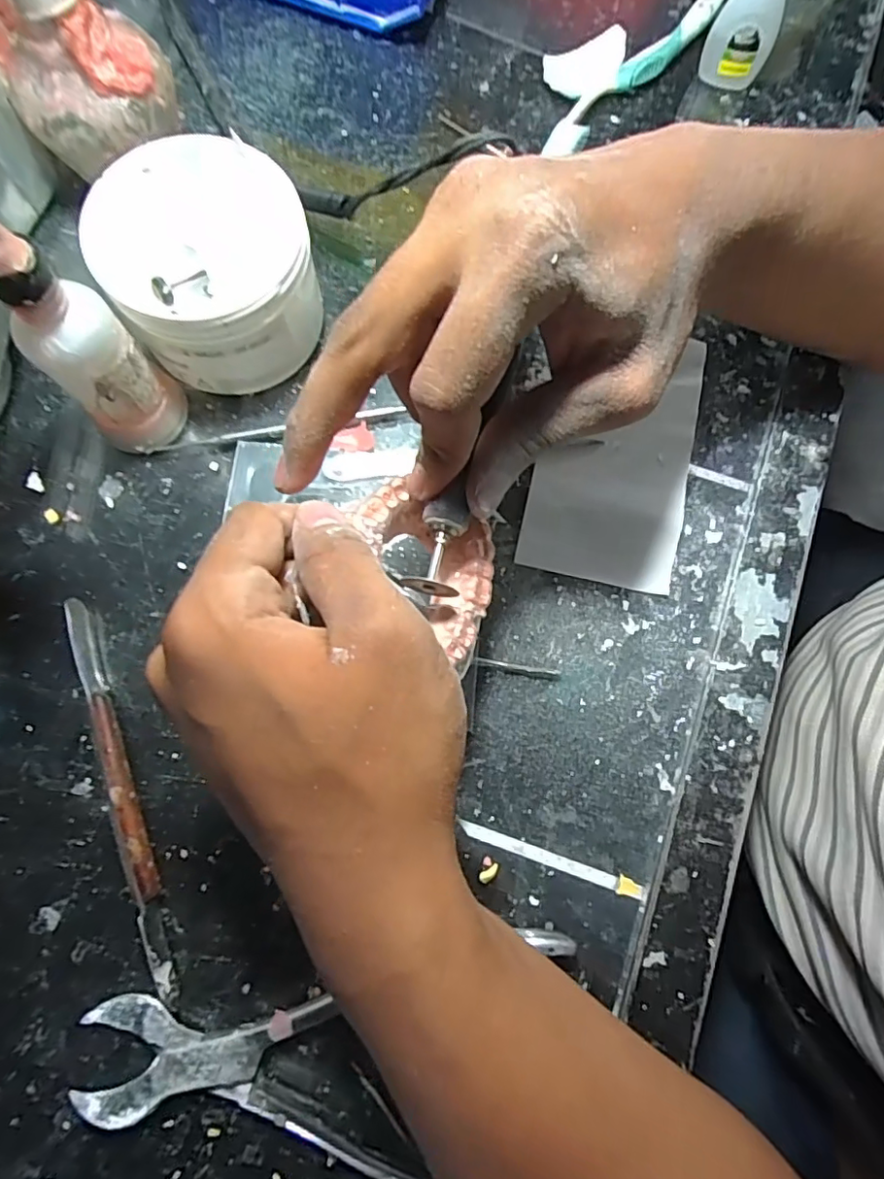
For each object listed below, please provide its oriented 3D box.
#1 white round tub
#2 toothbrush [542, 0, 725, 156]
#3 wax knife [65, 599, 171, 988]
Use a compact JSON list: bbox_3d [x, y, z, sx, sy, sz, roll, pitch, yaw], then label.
[{"bbox_3d":[-0.109,-0.149,0.270,0.096,0.061,0.102,-36,81,-9],"label":"white round tub"},{"bbox_3d":[0.117,-0.311,0.338,0.022,0.017,0.163,43,80,7],"label":"toothbrush"},{"bbox_3d":[-0.139,0.082,0.244,0.012,0.012,0.166,-20,79,-6],"label":"wax knife"}]

